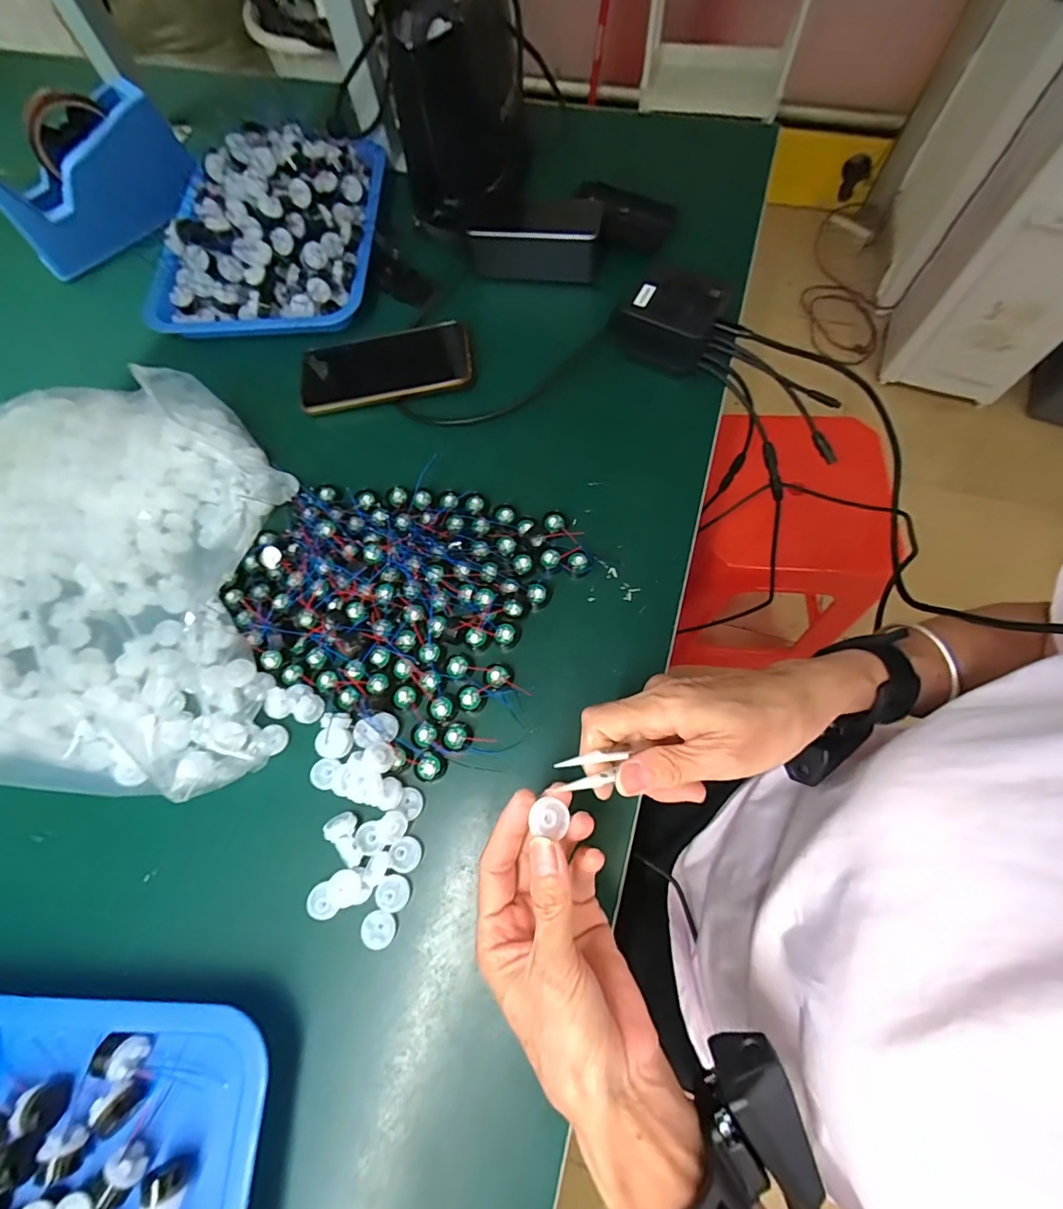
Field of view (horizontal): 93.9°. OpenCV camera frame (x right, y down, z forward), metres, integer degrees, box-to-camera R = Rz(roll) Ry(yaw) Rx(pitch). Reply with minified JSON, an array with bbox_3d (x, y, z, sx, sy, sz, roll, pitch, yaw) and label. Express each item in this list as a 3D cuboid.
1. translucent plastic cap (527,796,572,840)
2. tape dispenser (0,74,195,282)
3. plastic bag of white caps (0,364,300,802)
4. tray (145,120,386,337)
[{"bbox_3d":[0.009,0.107,0.251,0.018,0.006,0.018,-40,73,-12],"label":"translucent plastic cap"},{"bbox_3d":[-0.465,-0.456,0.526,0.186,0.107,0.057,-36,72,-11],"label":"tape dispenser"},{"bbox_3d":[-0.393,-0.045,0.363,0.385,0.105,0.341,-3,69,1],"label":"plastic bag of white caps"},{"bbox_3d":[-0.264,-0.396,0.498,0.208,0.071,0.264,2,69,3],"label":"tray"}]

